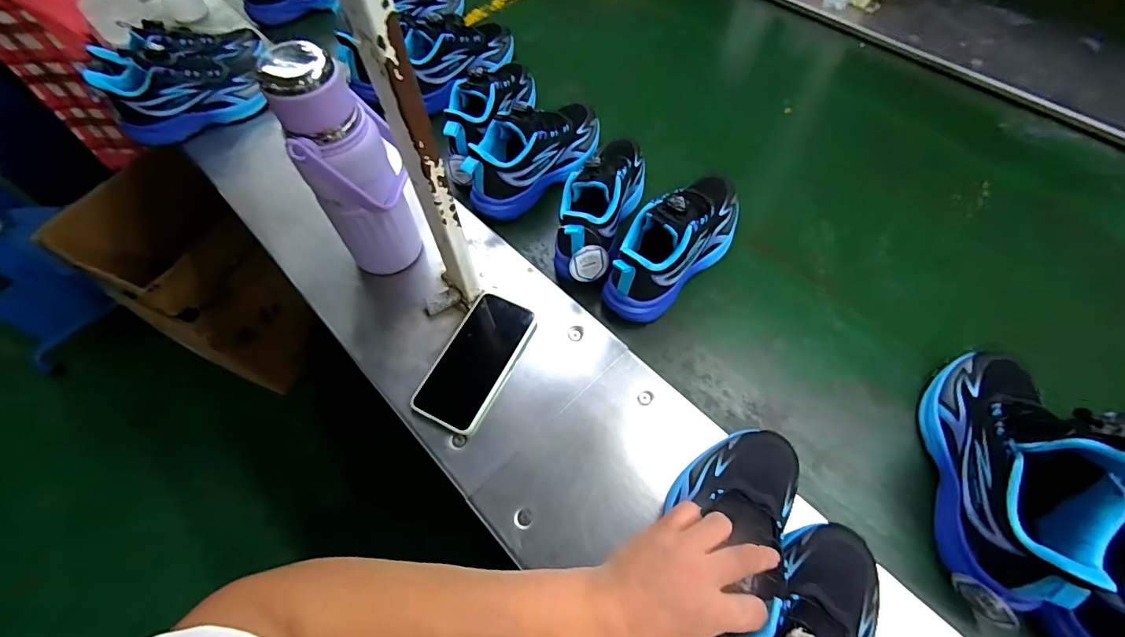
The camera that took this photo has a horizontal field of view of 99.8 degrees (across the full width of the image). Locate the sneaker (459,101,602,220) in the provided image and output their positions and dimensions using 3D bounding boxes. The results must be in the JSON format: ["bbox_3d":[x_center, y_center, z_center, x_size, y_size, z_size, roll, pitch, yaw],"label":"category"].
[{"bbox_3d":[-0.034,-0.241,0.666,0.079,0.106,0.238,39,67,23],"label":"sneaker"}]

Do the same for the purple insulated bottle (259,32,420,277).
[{"bbox_3d":[-0.217,-0.147,0.507,0.094,0.258,0.092,-21,60,-10],"label":"purple insulated bottle"}]

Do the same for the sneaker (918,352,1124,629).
[{"bbox_3d":[0.412,0.128,0.423,0.092,0.149,0.244,7,59,5],"label":"sneaker"}]

